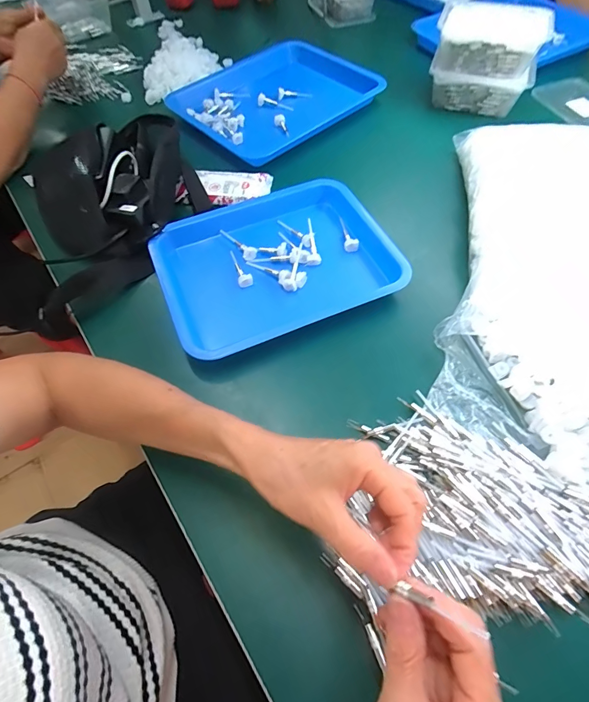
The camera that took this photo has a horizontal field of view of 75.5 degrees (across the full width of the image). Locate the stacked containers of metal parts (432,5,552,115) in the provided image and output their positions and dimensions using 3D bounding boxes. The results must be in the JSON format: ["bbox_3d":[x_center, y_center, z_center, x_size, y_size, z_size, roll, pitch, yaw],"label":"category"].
[{"bbox_3d":[0.317,-0.482,0.644,0.163,0.136,0.089,21,63,14],"label":"stacked containers of metal parts"}]

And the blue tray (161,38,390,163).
[{"bbox_3d":[-0.032,-0.457,0.685,0.339,0.040,0.263,-35,65,-16],"label":"blue tray"}]

